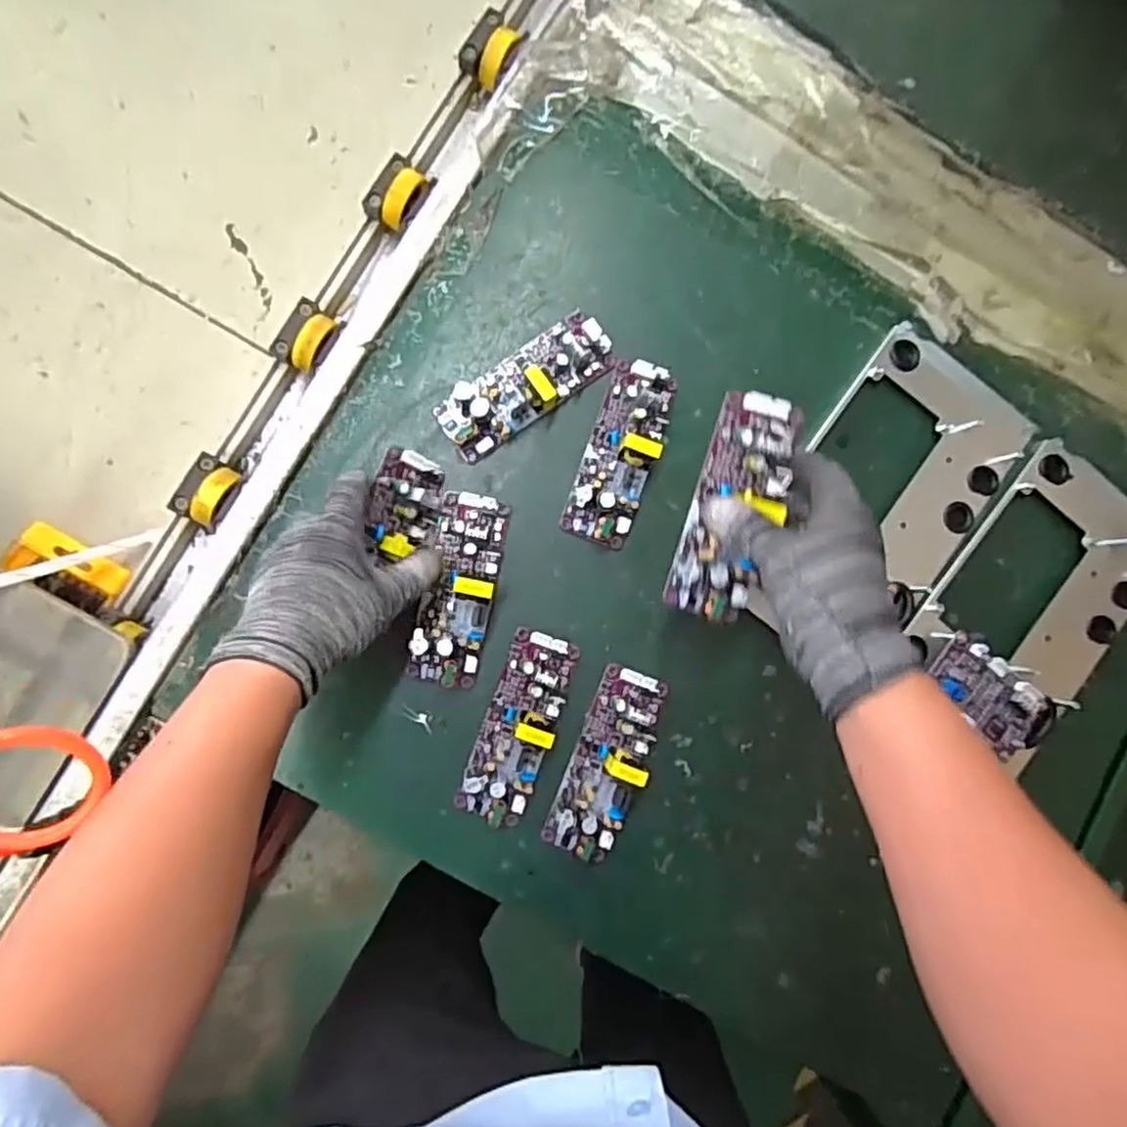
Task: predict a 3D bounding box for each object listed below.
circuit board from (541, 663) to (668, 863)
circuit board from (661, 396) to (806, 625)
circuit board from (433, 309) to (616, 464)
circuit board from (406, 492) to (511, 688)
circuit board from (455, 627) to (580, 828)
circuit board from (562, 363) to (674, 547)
[{"bbox_3d":[0.035,0.151,0.531,0.053,0.035,0.142,23,84,-5],"label":"circuit board"},{"bbox_3d":[0.110,-0.036,0.454,0.054,0.035,0.146,16,95,-5],"label":"circuit board"},{"bbox_3d":[-0.029,-0.139,0.545,0.143,0.024,0.053,-36,91,-7],"label":"circuit board"},{"bbox_3d":[-0.076,0.019,0.525,0.052,0.034,0.142,13,85,-6],"label":"circuit board"},{"bbox_3d":[-0.032,0.123,0.526,0.053,0.034,0.142,21,85,-5],"label":"circuit board"},{"bbox_3d":[0.046,-0.087,0.544,0.054,0.035,0.144,20,85,-5],"label":"circuit board"}]

